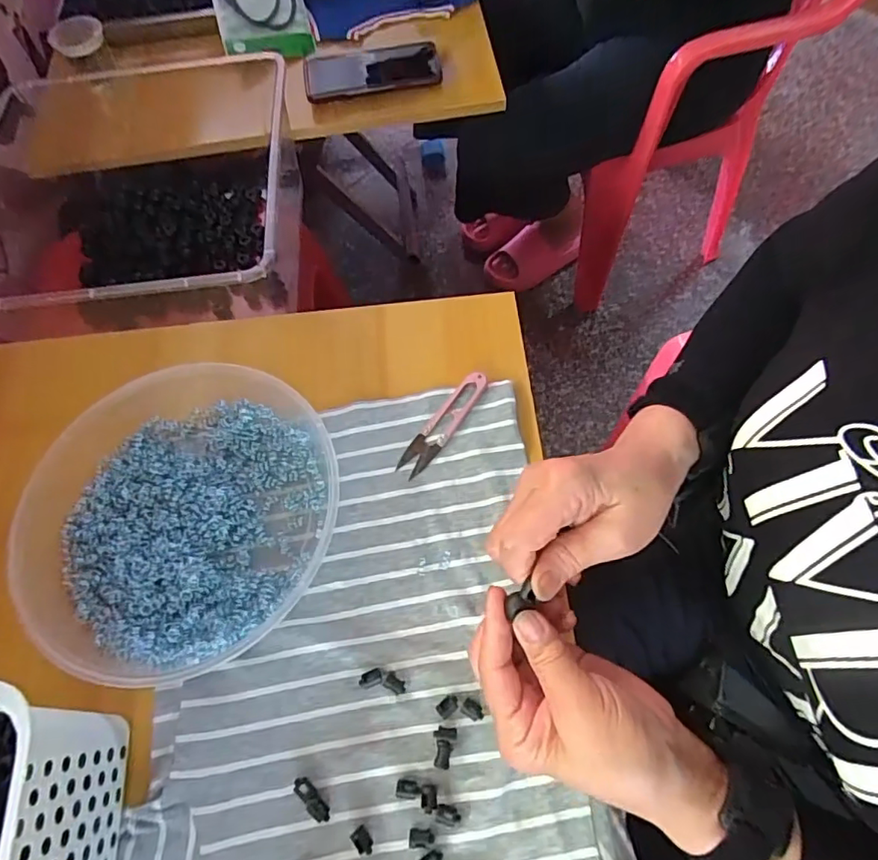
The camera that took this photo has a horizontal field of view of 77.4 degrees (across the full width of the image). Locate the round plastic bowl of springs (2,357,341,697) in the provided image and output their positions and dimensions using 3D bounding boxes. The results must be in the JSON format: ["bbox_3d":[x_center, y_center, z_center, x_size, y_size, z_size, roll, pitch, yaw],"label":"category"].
[{"bbox_3d":[-0.190,0.058,0.395,0.207,0.038,0.216,-1,64,3],"label":"round plastic bowl of springs"}]

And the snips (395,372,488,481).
[{"bbox_3d":[0.004,-0.006,0.431,0.023,0.014,0.098,36,72,18],"label":"snips"}]

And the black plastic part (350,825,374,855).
[{"bbox_3d":[-0.045,0.241,0.321,0.010,0.005,0.015,-39,71,-15],"label":"black plastic part"}]

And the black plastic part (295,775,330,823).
[{"bbox_3d":[-0.077,0.224,0.333,0.010,0.004,0.029,-42,69,-15],"label":"black plastic part"}]

